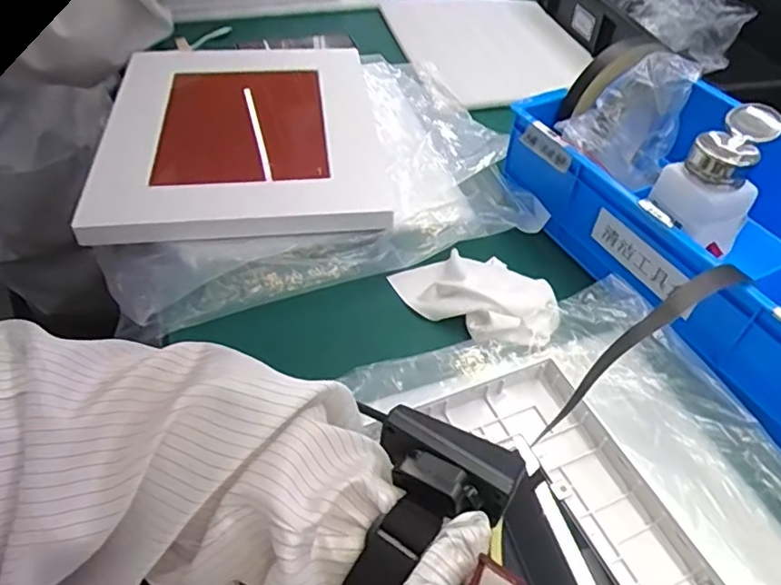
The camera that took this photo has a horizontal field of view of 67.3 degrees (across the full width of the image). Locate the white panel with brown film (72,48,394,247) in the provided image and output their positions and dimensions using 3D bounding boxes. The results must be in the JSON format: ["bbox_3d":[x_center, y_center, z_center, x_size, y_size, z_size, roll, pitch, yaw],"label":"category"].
[{"bbox_3d":[-0.150,-0.158,0.568,0.266,0.037,0.305,-4,48,-8],"label":"white panel with brown film"}]

